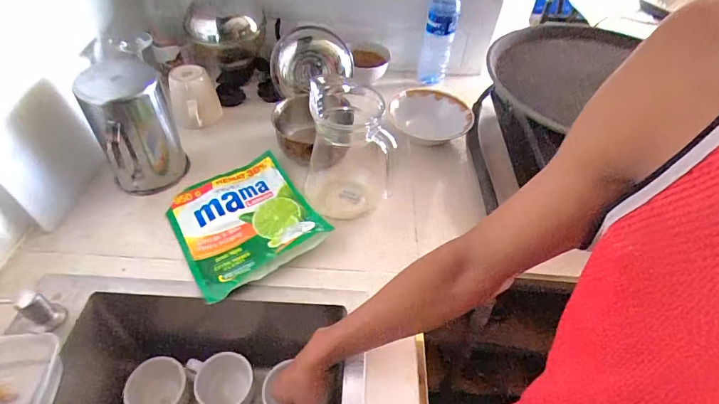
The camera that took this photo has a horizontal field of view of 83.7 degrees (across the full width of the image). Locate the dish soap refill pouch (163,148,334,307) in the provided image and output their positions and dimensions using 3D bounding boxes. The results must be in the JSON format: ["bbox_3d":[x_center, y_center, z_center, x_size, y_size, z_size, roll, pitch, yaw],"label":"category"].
[{"bbox_3d":[-0.184,0.023,0.636,0.198,0.032,0.224,-25,54,-25],"label":"dish soap refill pouch"}]

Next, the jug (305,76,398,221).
[{"bbox_3d":[-0.019,-0.075,0.647,0.127,0.226,0.153,3,48,-3],"label":"jug"}]

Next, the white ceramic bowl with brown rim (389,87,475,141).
[{"bbox_3d":[0.149,-0.181,0.838,0.163,0.040,0.158,3,48,-3],"label":"white ceramic bowl with brown rim"}]

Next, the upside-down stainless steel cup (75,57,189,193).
[{"bbox_3d":[-0.337,-0.105,0.617,0.109,0.200,0.099,-23,54,-24],"label":"upside-down stainless steel cup"}]

